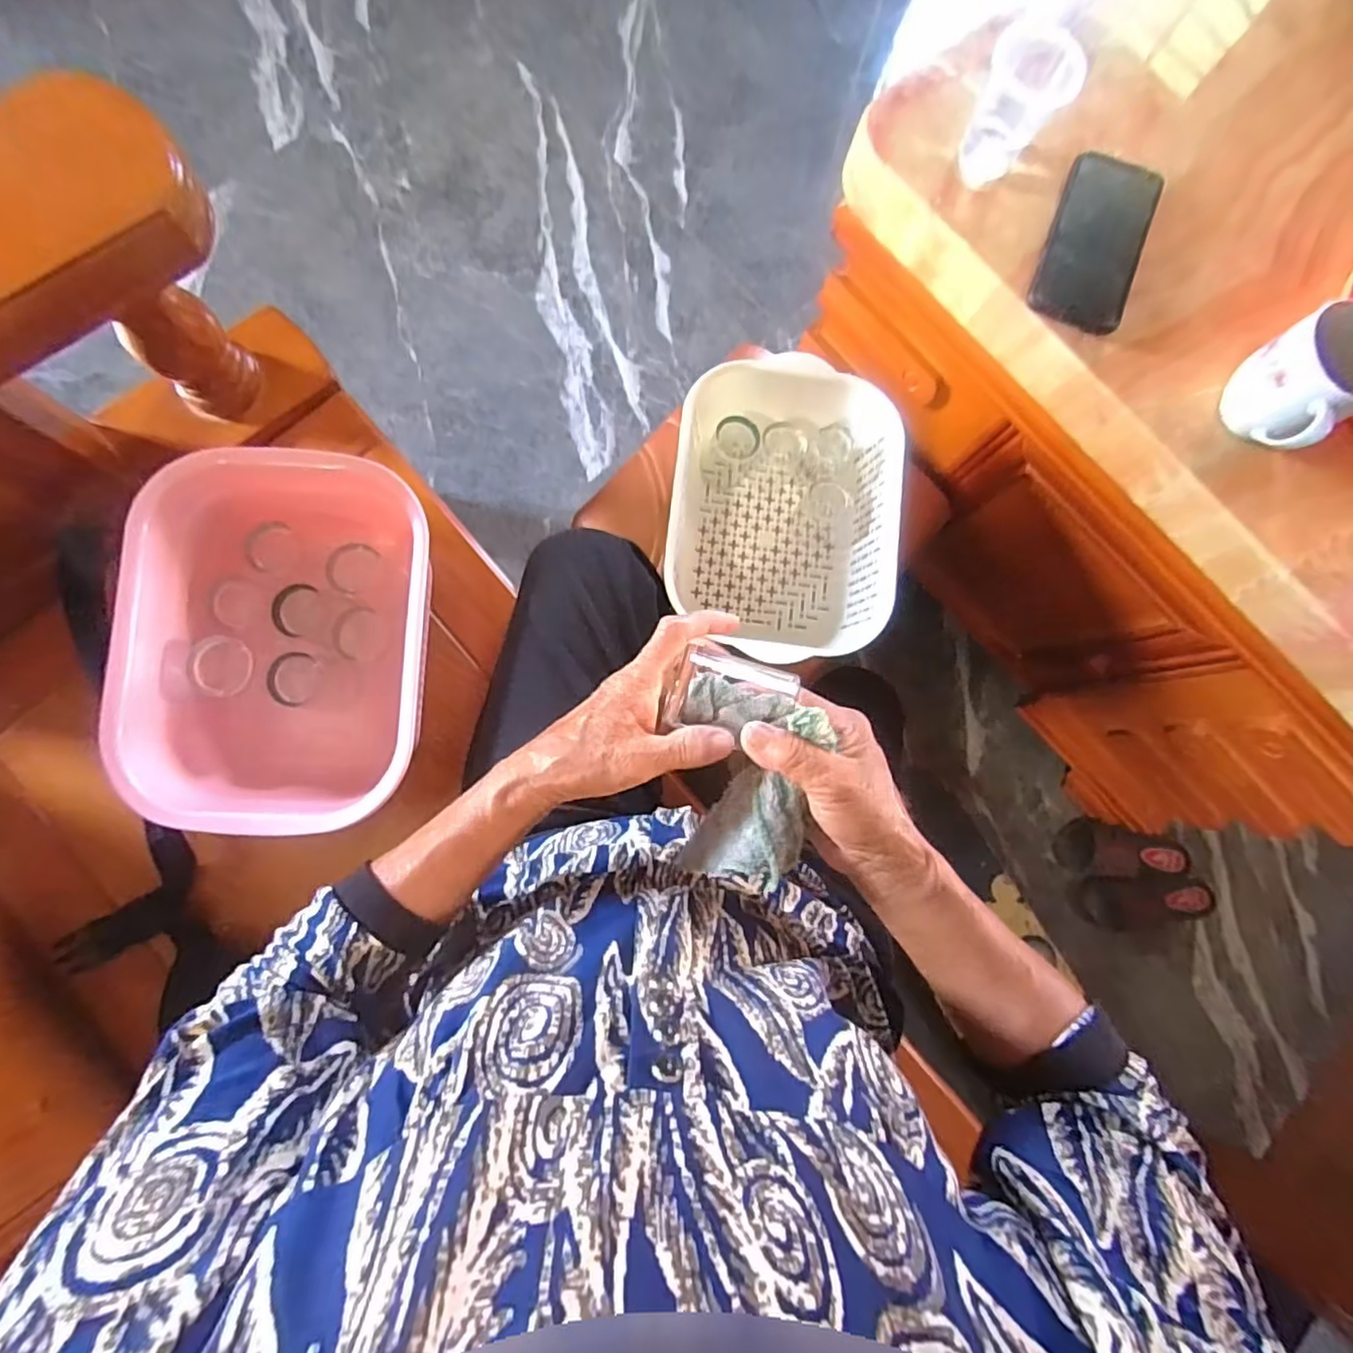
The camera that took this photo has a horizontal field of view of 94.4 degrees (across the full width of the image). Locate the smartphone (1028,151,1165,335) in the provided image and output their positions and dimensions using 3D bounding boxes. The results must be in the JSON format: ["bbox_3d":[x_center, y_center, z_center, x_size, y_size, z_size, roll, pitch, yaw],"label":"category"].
[{"bbox_3d":[0.341,-0.353,0.507,0.071,0.011,0.153,20,81,10],"label":"smartphone"}]

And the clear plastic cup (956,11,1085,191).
[{"bbox_3d":[0.261,-0.440,0.485,0.063,0.075,0.056,32,81,0],"label":"clear plastic cup"}]

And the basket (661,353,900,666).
[{"bbox_3d":[0.102,-0.160,0.643,0.216,0.101,0.303,6,81,-4],"label":"basket"}]

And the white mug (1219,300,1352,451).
[{"bbox_3d":[0.465,-0.215,0.471,0.074,0.086,0.083,-22,84,-8],"label":"white mug"}]

